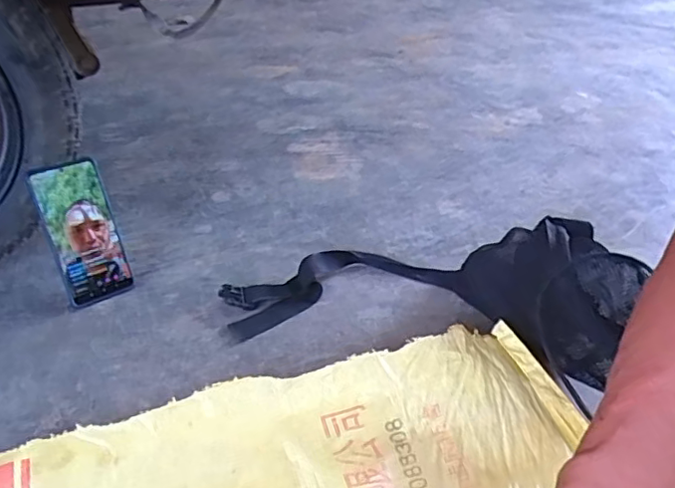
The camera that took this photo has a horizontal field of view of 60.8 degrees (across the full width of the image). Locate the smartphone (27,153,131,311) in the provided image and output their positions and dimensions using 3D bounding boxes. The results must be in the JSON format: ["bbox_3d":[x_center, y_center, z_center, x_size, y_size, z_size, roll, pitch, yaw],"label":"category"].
[{"bbox_3d":[-0.309,-0.014,0.703,0.079,0.167,0.016,-25,18,-39],"label":"smartphone"}]

